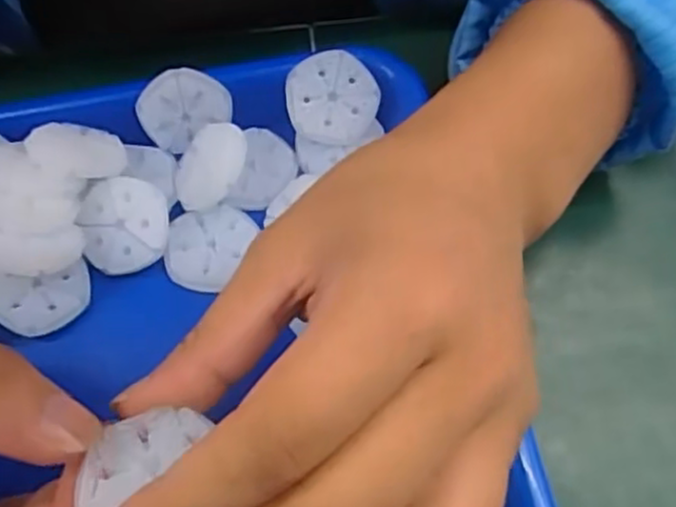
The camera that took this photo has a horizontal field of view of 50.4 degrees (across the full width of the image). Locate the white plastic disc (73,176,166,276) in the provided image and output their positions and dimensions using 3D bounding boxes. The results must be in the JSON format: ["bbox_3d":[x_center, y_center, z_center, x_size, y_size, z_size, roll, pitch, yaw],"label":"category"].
[{"bbox_3d":[-0.085,-0.012,0.285,0.034,0.005,0.037,-1,85,7],"label":"white plastic disc"}]

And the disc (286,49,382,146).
[{"bbox_3d":[-0.002,-0.065,0.302,0.038,0.004,0.038,0,94,-4],"label":"disc"}]

